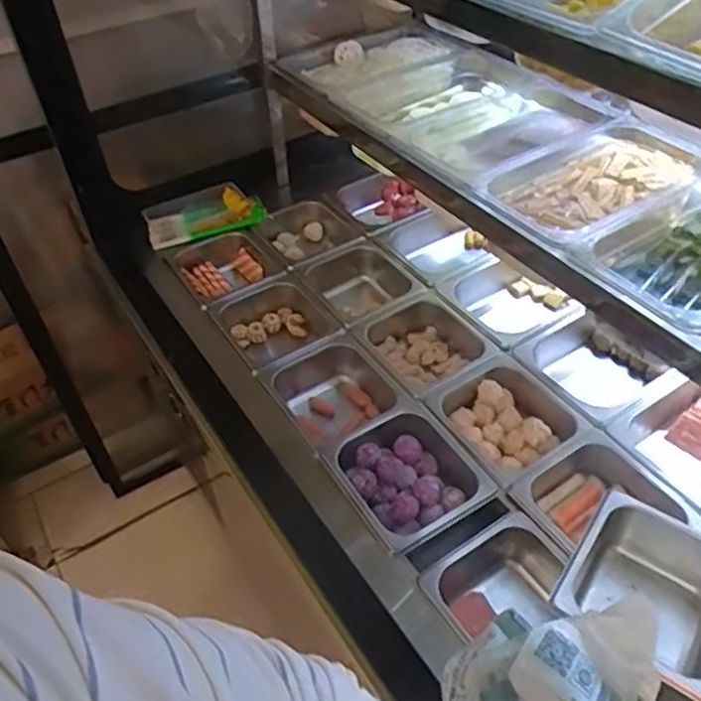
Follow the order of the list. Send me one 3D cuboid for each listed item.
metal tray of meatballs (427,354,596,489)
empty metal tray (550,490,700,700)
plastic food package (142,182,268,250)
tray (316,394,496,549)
[{"bbox_3d":[0.214,0.107,0.909,0.162,0.084,0.175,-28,50,-21],"label":"metal tray of meatballs"},{"bbox_3d":[0.302,0.248,0.664,0.154,0.094,0.174,27,54,27],"label":"empty metal tray"},{"bbox_3d":[-0.273,-0.251,1.235,0.210,0.023,0.118,-24,54,-13],"label":"plastic food package"},{"bbox_3d":[0.075,0.172,0.850,0.165,0.078,0.171,-25,49,-18],"label":"tray"}]

